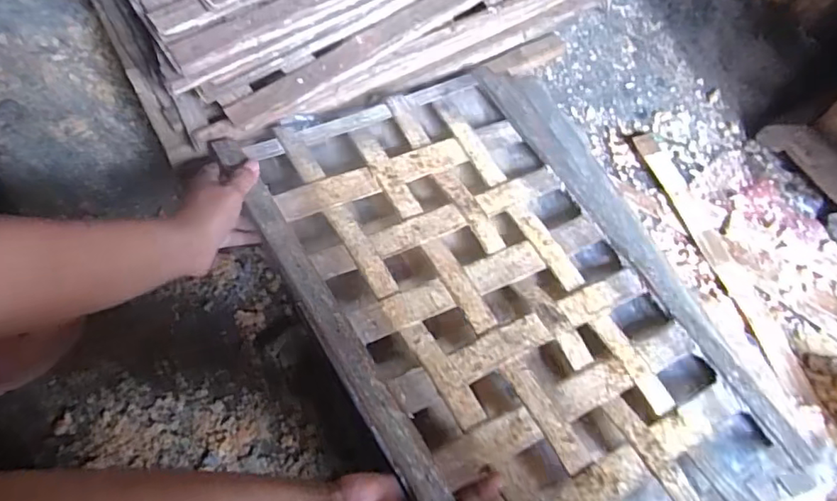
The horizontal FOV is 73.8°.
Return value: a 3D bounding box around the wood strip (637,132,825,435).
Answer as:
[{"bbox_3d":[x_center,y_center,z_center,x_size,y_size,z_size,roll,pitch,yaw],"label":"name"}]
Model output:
[{"bbox_3d":[0.372,0.017,0.683,0.043,0.011,0.398,-13,67,-18],"label":"wood strip"}]

